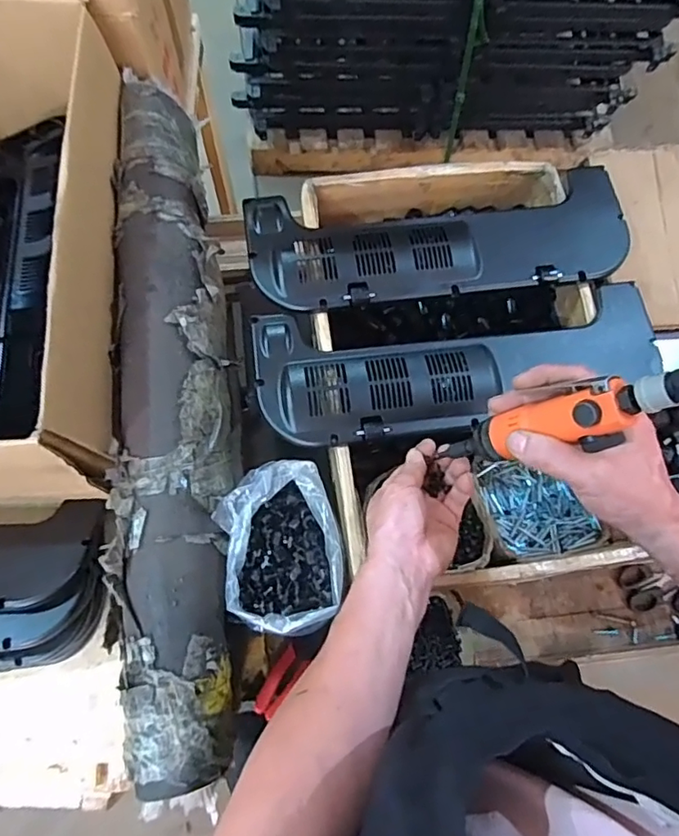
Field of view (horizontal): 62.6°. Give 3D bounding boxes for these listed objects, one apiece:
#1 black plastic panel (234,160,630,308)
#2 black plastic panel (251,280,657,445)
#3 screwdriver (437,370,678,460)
[{"bbox_3d":[0.127,-0.227,0.701,0.476,0.040,0.166,-8,76,-4],"label":"black plastic panel"},{"bbox_3d":[0.141,-0.067,0.646,0.467,0.025,0.157,-6,75,-4],"label":"black plastic panel"},{"bbox_3d":[0.174,0.005,0.439,0.035,0.243,0.040,8,72,-32],"label":"screwdriver"}]

